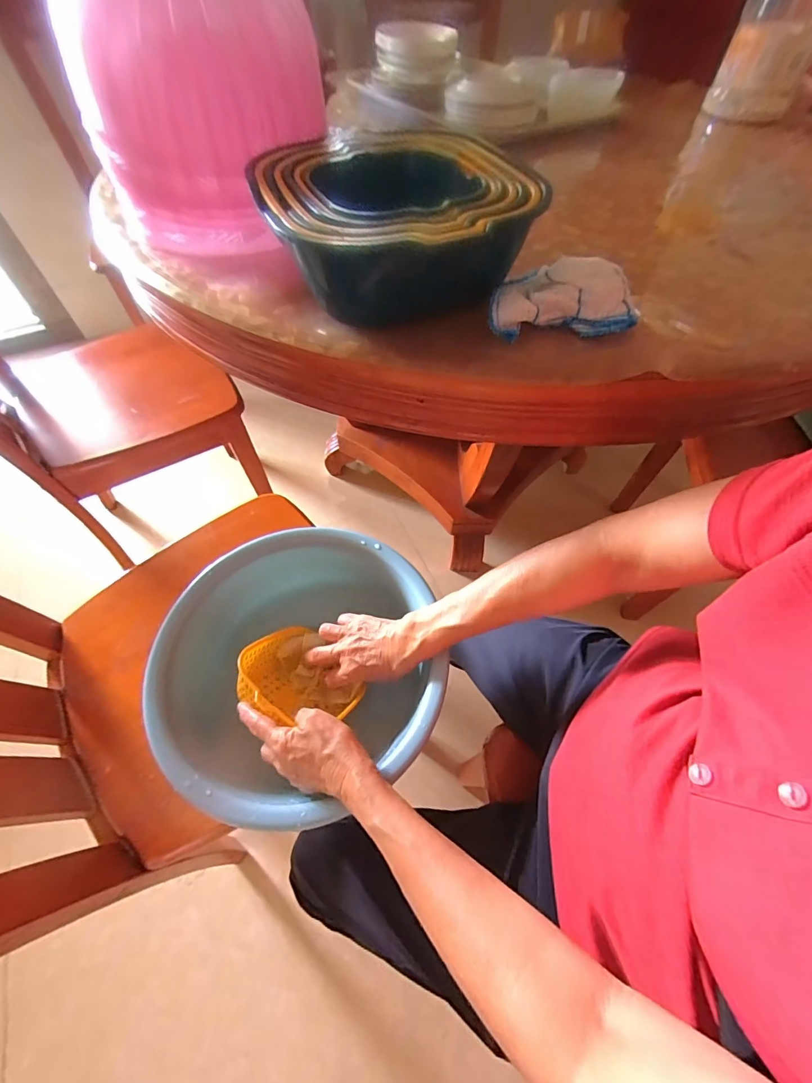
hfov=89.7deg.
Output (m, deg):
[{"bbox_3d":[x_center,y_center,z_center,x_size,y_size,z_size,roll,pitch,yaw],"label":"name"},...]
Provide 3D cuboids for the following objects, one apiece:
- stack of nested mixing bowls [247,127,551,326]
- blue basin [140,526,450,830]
[{"bbox_3d":[-0.011,-0.289,0.386,0.235,0.088,0.233,-13,59,-8],"label":"stack of nested mixing bowls"},{"bbox_3d":[-0.105,0.135,0.476,0.285,0.110,0.304,0,58,0],"label":"blue basin"}]

